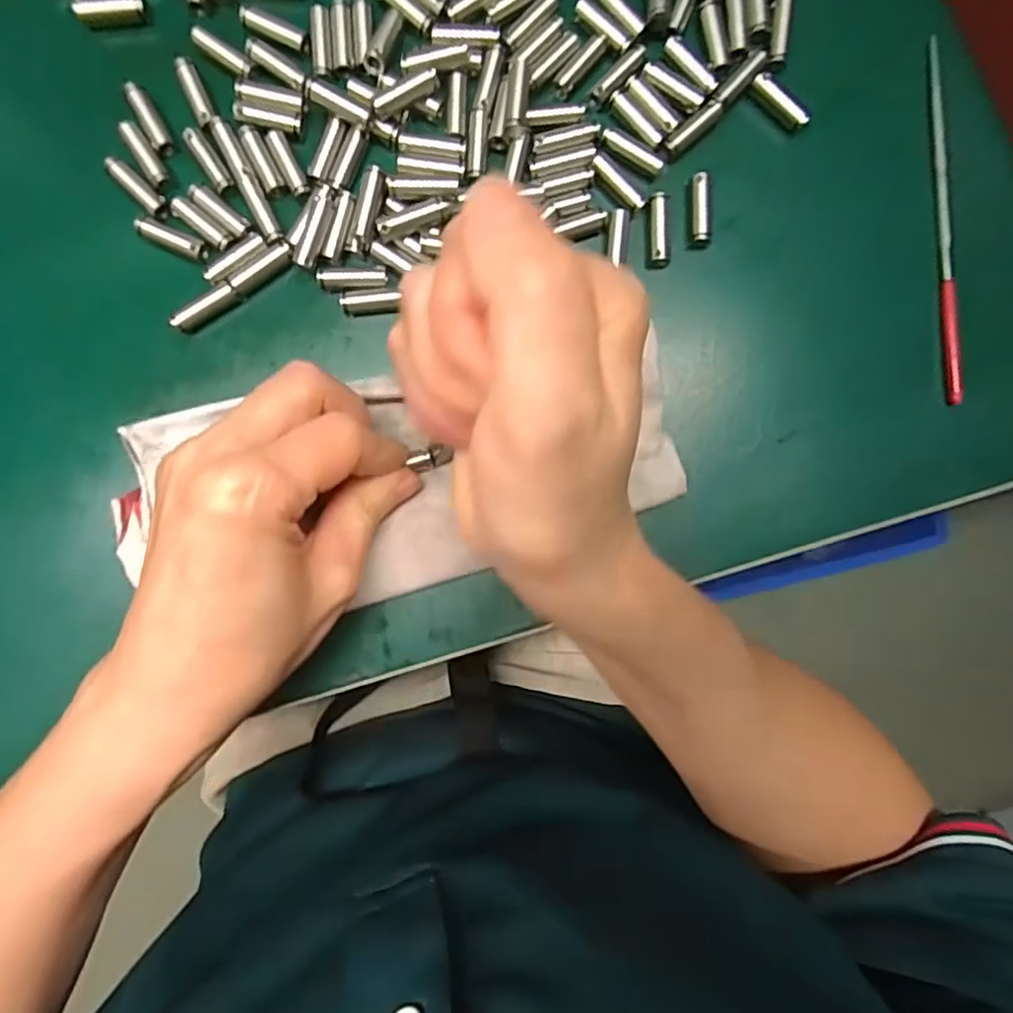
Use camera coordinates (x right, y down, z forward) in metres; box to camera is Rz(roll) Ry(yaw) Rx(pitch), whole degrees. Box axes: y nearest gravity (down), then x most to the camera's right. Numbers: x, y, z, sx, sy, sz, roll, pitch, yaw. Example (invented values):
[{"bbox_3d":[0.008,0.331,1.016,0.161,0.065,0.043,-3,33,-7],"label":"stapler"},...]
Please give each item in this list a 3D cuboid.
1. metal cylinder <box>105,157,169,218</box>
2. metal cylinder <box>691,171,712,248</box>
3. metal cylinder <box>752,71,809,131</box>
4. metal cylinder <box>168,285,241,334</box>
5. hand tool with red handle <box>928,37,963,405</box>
[{"bbox_3d":[-0.135,-0.116,0.224,0.027,0.004,0.006,44,88,-2],"label":"metal cylinder"},{"bbox_3d":[0.072,-0.109,0.229,0.008,0.010,0.024,0,90,-3],"label":"metal cylinder"},{"bbox_3d":[0.100,-0.148,0.225,0.024,0.005,0.006,44,88,-2],"label":"metal cylinder"},{"bbox_3d":[-0.109,-0.072,0.225,0.025,0.007,0.006,-36,92,-2],"label":"metal cylinder"},{"bbox_3d":[0.163,-0.106,0.232,0.004,0.009,0.135,-3,90,-3],"label":"hand tool with red handle"}]

